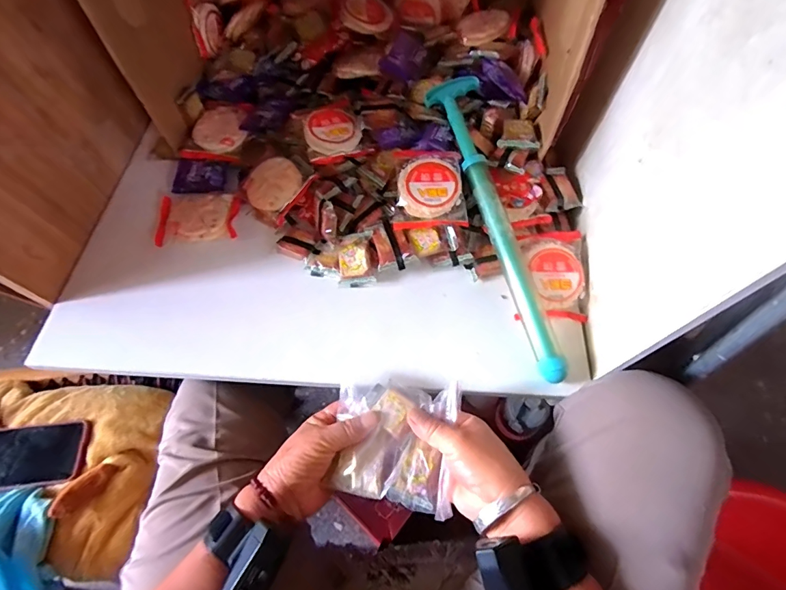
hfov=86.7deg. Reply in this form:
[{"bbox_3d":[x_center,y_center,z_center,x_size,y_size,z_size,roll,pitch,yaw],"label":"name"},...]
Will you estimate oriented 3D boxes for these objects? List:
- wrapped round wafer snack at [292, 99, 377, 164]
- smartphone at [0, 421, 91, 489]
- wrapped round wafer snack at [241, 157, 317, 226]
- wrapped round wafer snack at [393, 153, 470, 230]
[{"bbox_3d":[-0.084,-0.224,0.580,0.083,0.024,0.099,-24,64,-11],"label":"wrapped round wafer snack"},{"bbox_3d":[-0.473,0.204,0.523,0.169,0.015,0.074,-7,52,-1],"label":"smartphone"},{"bbox_3d":[-0.165,-0.154,0.585,0.095,0.015,0.080,35,83,24],"label":"wrapped round wafer snack"},{"bbox_3d":[0.046,-0.140,0.531,0.087,0.015,0.110,-4,74,-2],"label":"wrapped round wafer snack"}]

